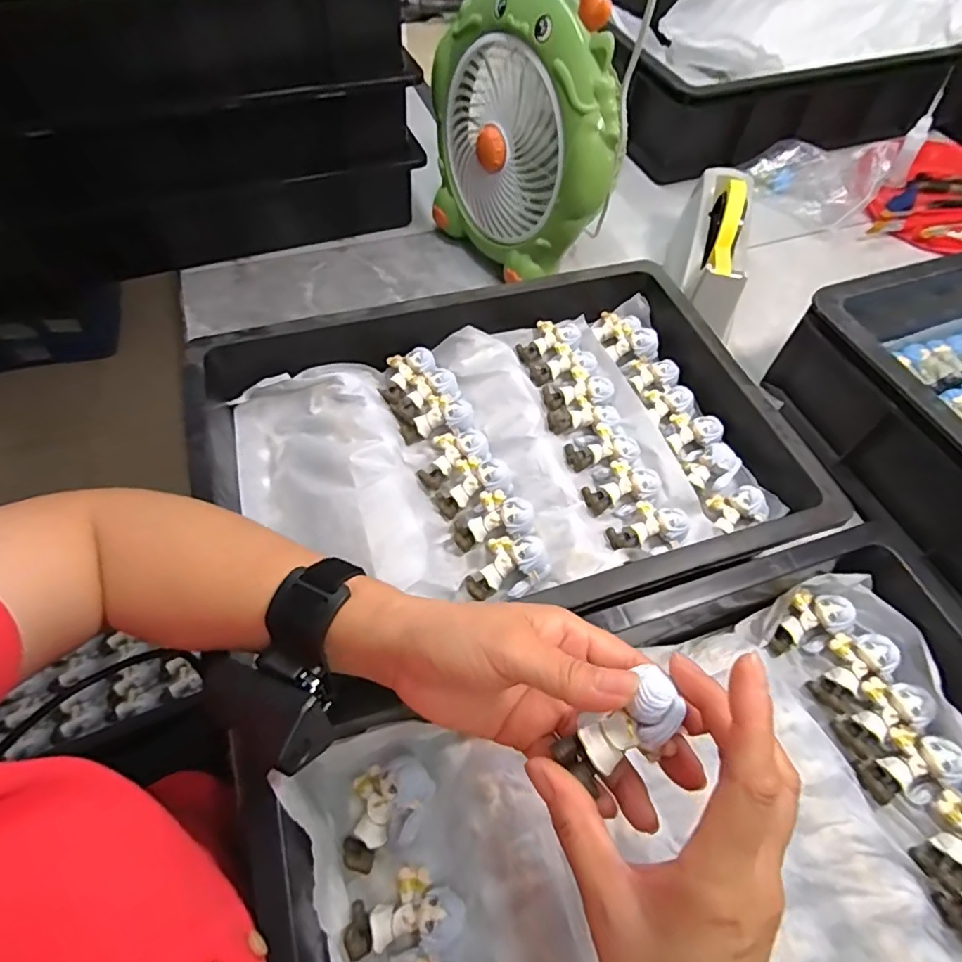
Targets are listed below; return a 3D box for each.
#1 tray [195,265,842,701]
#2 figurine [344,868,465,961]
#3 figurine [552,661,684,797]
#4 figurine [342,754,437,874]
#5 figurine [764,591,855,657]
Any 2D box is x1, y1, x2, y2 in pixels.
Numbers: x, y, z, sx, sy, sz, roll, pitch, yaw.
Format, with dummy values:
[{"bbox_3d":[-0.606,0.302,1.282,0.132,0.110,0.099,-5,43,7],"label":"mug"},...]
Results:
[{"bbox_3d":[0.015,-0.030,0.457,0.447,0.065,0.330,-17,60,-13],"label":"tray"},{"bbox_3d":[-0.042,0.237,0.299,0.061,0.029,0.035,-7,58,-7],"label":"figurine"},{"bbox_3d":[0.064,0.111,0.242,0.061,0.020,0.029,-45,67,16],"label":"figurine"},{"bbox_3d":[-0.057,0.196,0.326,0.061,0.028,0.042,-28,85,-13],"label":"figurine"},{"bbox_3d":[0.244,0.108,0.408,0.063,0.030,0.035,-45,57,5],"label":"figurine"}]

